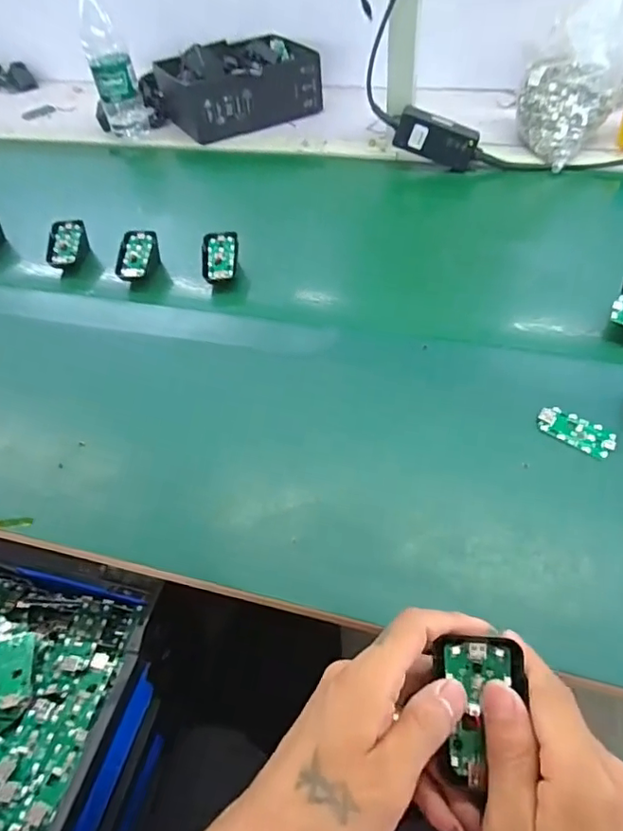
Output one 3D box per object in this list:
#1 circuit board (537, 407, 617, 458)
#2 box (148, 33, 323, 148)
[{"bbox_3d":[0.232,0.012,0.474,0.063,0.011,0.031,31,59,27],"label":"circuit board"},{"bbox_3d":[-0.119,-0.582,0.952,0.249,0.087,0.171,-27,53,-16],"label":"box"}]

